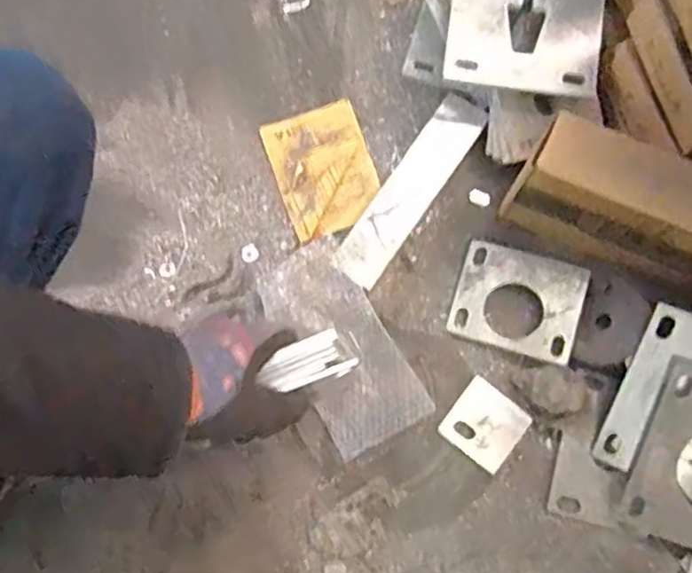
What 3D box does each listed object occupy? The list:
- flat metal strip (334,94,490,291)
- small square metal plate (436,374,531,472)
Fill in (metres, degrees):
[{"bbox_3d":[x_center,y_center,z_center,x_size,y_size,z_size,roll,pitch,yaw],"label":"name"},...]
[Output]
[{"bbox_3d":[0.068,-0.101,0.691,0.051,0.011,0.222,37,78,-4],"label":"flat metal strip"},{"bbox_3d":[0.137,0.136,0.665,0.070,0.004,0.070,38,82,8],"label":"small square metal plate"}]

